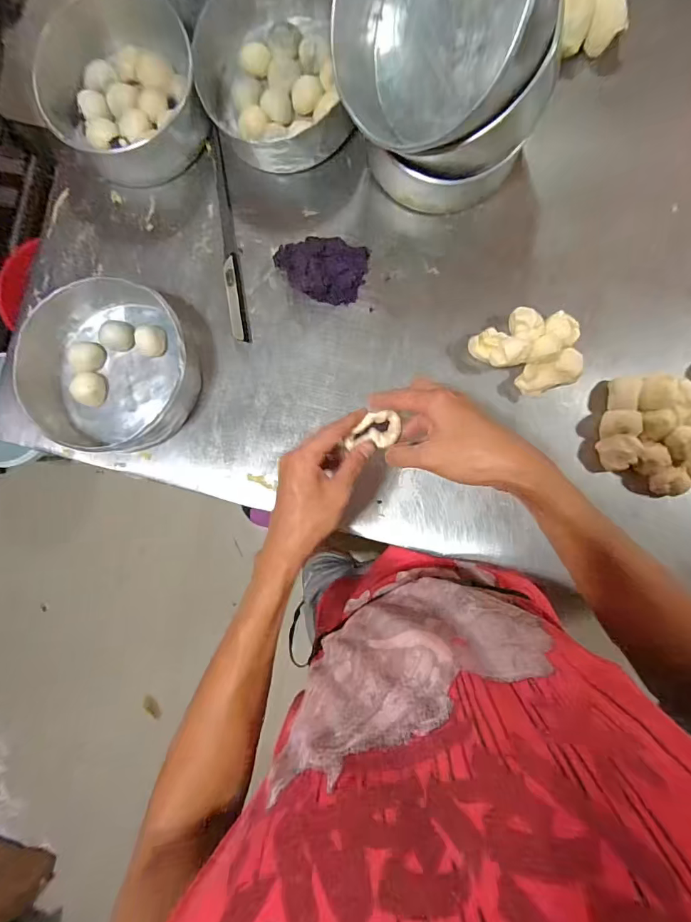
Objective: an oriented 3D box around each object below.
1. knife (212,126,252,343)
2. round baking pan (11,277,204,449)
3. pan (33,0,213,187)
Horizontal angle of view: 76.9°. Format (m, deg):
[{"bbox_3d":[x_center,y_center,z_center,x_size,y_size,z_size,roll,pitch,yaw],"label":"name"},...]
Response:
[{"bbox_3d":[-0.157,-0.301,0.576,0.021,0.017,0.291,-9,87,4],"label":"knife"},{"bbox_3d":[-0.293,-0.120,0.557,0.204,0.078,0.208,0,88,4],"label":"round baking pan"},{"bbox_3d":[-0.290,-0.471,0.564,0.176,0.073,0.195,-39,85,2],"label":"pan"}]

